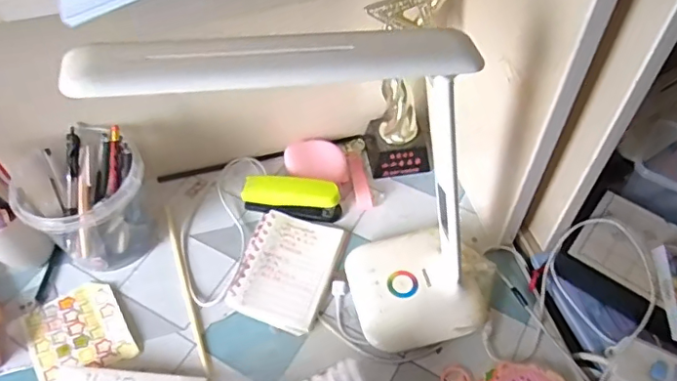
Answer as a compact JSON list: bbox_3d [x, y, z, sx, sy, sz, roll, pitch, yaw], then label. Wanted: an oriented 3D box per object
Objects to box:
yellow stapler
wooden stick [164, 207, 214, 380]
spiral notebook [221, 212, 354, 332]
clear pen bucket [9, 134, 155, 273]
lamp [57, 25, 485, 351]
[{"bbox_3d":[-0.058,0.008,0.685,0.121,0.041,0.032,4,54,3],"label":"yellow stapler"},{"bbox_3d":[-0.172,0.124,0.627,0.010,0.004,0.266,-17,55,-12],"label":"wooden stick"},{"bbox_3d":[-0.060,0.089,0.645,0.109,0.014,0.141,17,55,12],"label":"spiral notebook"},{"bbox_3d":[-0.288,0.014,0.635,0.135,0.126,0.114,-15,55,-11],"label":"clear pen bucket"},{"bbox_3d":[-0.003,0.021,0.471,0.300,0.366,0.115,-5,54,-3],"label":"lamp"}]

